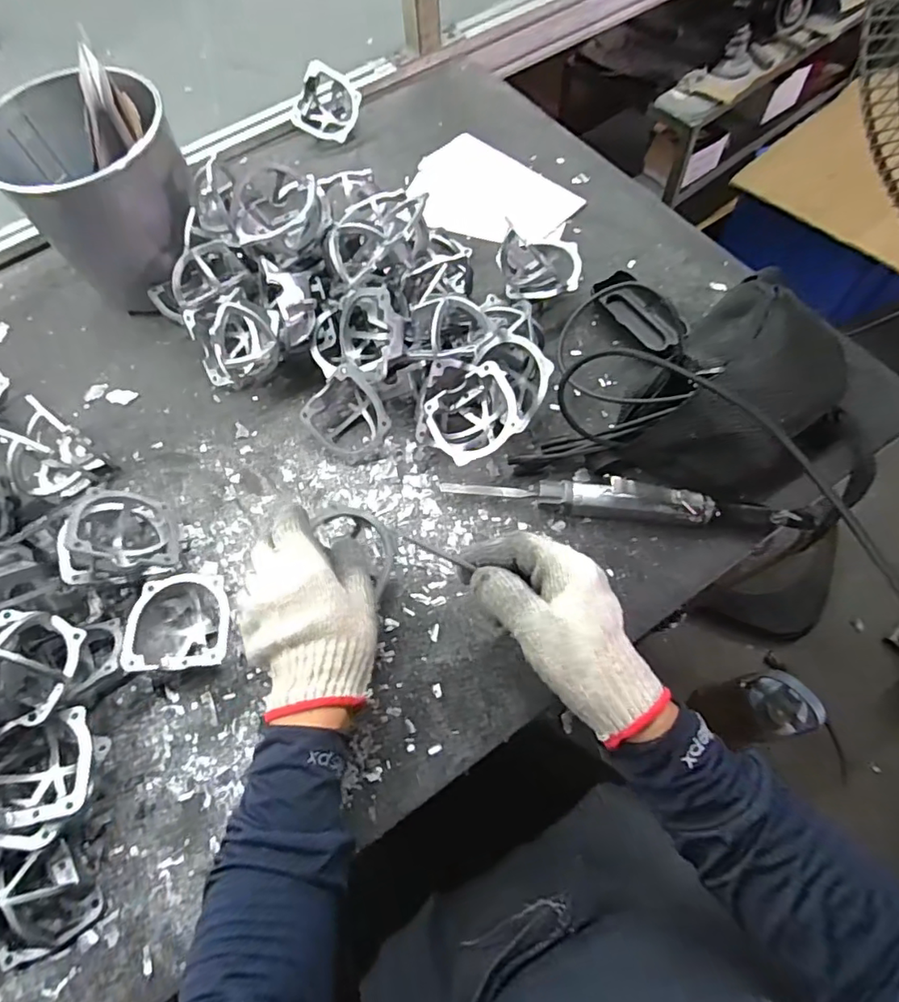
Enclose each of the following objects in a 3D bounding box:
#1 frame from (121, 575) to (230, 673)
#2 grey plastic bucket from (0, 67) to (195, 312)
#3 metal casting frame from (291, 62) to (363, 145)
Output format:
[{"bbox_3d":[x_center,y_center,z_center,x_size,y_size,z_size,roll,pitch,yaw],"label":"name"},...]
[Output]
[{"bbox_3d":[-0.227,0.107,0.481,0.086,0.046,0.076,-6,65,2],"label":"frame"},{"bbox_3d":[-0.367,-0.330,0.610,0.171,0.176,0.186,-31,67,-9],"label":"grey plastic bucket"},{"bbox_3d":[-0.165,-0.534,0.749,0.081,0.060,0.073,11,67,9],"label":"metal casting frame"}]

